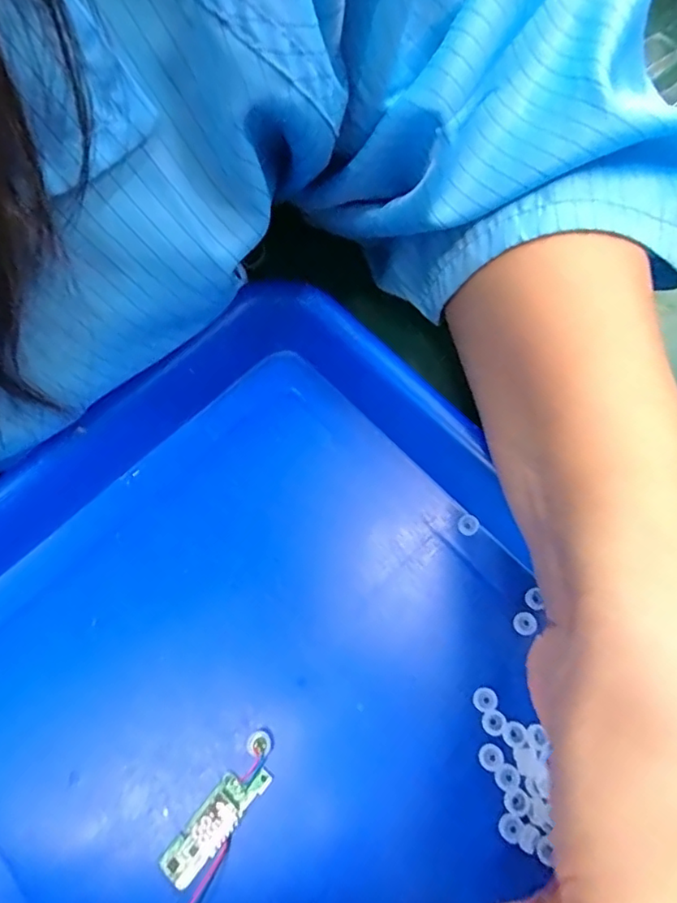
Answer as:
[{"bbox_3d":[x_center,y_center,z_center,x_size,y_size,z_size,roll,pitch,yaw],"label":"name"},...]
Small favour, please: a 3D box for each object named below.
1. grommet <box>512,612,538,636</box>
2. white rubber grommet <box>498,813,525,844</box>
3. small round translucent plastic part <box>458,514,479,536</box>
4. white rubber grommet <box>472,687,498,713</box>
[{"bbox_3d":[0.068,0.063,0.207,0.008,0.004,0.008,0,72,0],"label":"grommet"},{"bbox_3d":[0.056,0.121,0.182,0.007,0.004,0.008,30,75,9],"label":"white rubber grommet"},{"bbox_3d":[0.050,0.028,0.219,0.008,0.004,0.006,43,77,13],"label":"small round translucent plastic part"},{"bbox_3d":[0.051,0.086,0.196,0.008,0.004,0.008,0,72,0],"label":"white rubber grommet"}]

